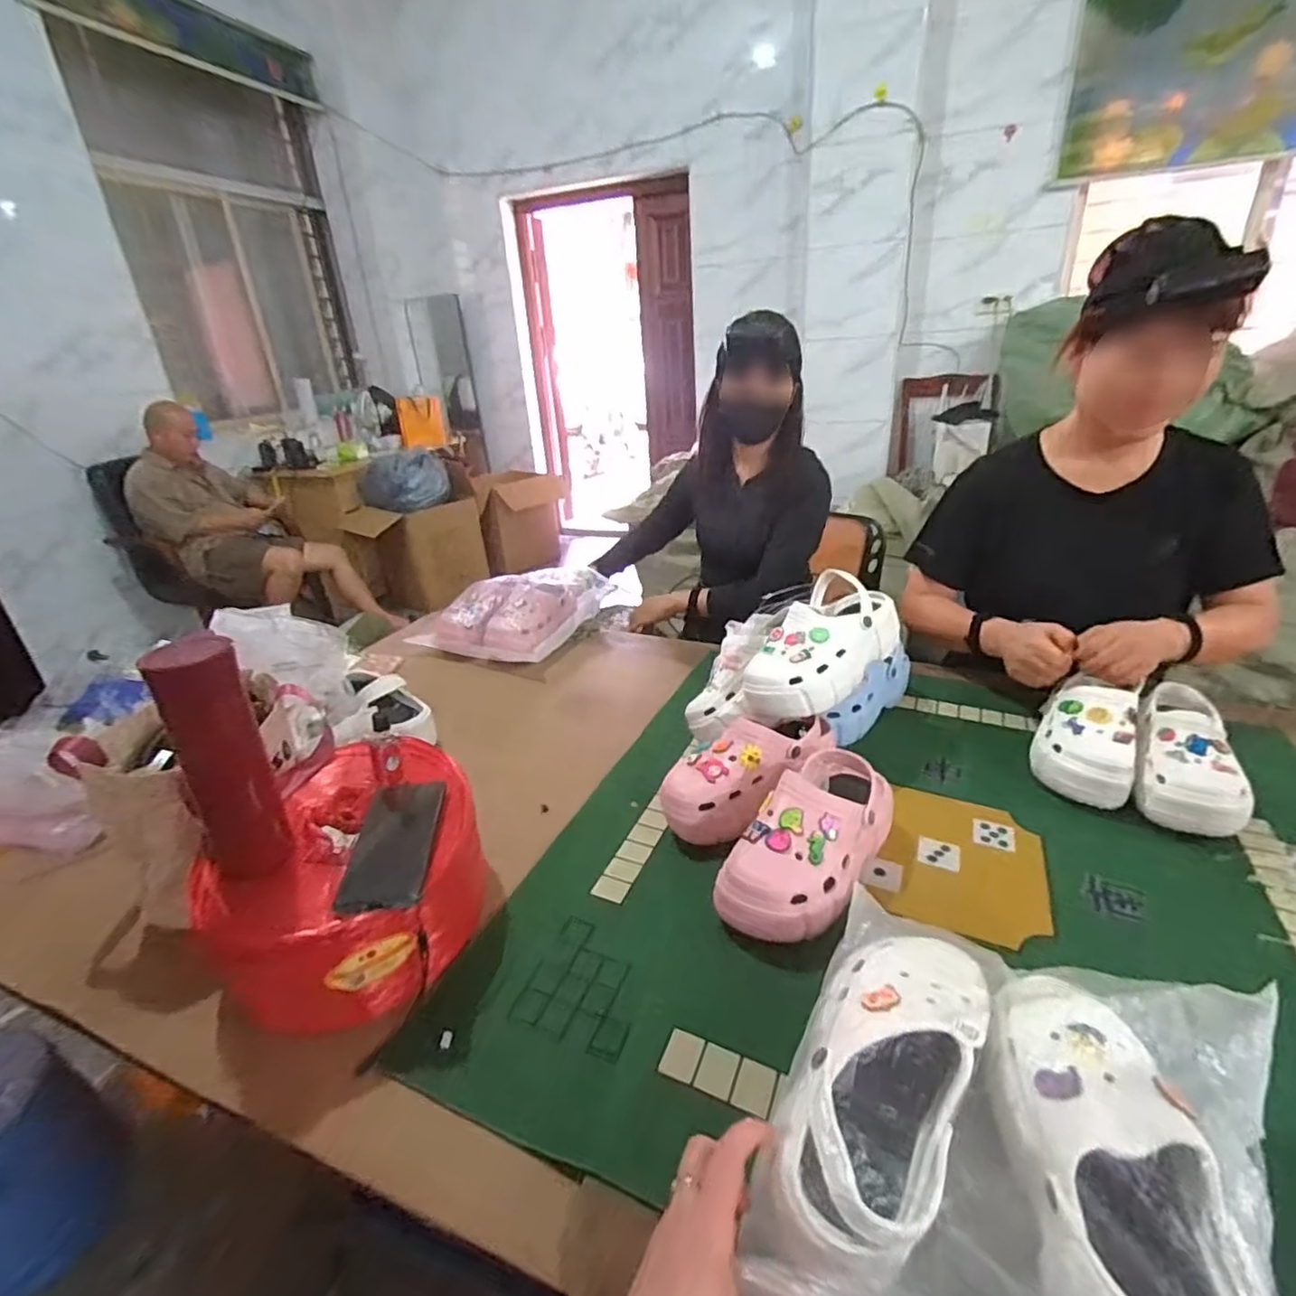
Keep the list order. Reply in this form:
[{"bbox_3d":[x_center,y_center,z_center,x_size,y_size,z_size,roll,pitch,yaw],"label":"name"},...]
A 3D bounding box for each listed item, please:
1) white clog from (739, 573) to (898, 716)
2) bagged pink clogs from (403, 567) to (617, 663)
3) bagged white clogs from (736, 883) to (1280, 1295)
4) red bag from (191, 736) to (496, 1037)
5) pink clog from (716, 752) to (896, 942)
[{"bbox_3d":[0.236,-0.004,0.874,0.237,0.121,0.113,-23,31,-34],"label":"white clog"},{"bbox_3d":[-0.285,-0.096,1.366,0.295,0.110,0.367,4,27,17],"label":"bagged pink clogs"},{"bbox_3d":[0.235,0.333,0.420,0.266,0.128,0.305,10,27,32],"label":"bagged white clogs"},{"bbox_3d":[-0.296,0.226,0.649,0.218,0.167,0.262,3,27,15],"label":"red bag"},{"bbox_3d":[0.176,0.211,0.686,0.108,0.109,0.249,15,32,35],"label":"pink clog"}]

